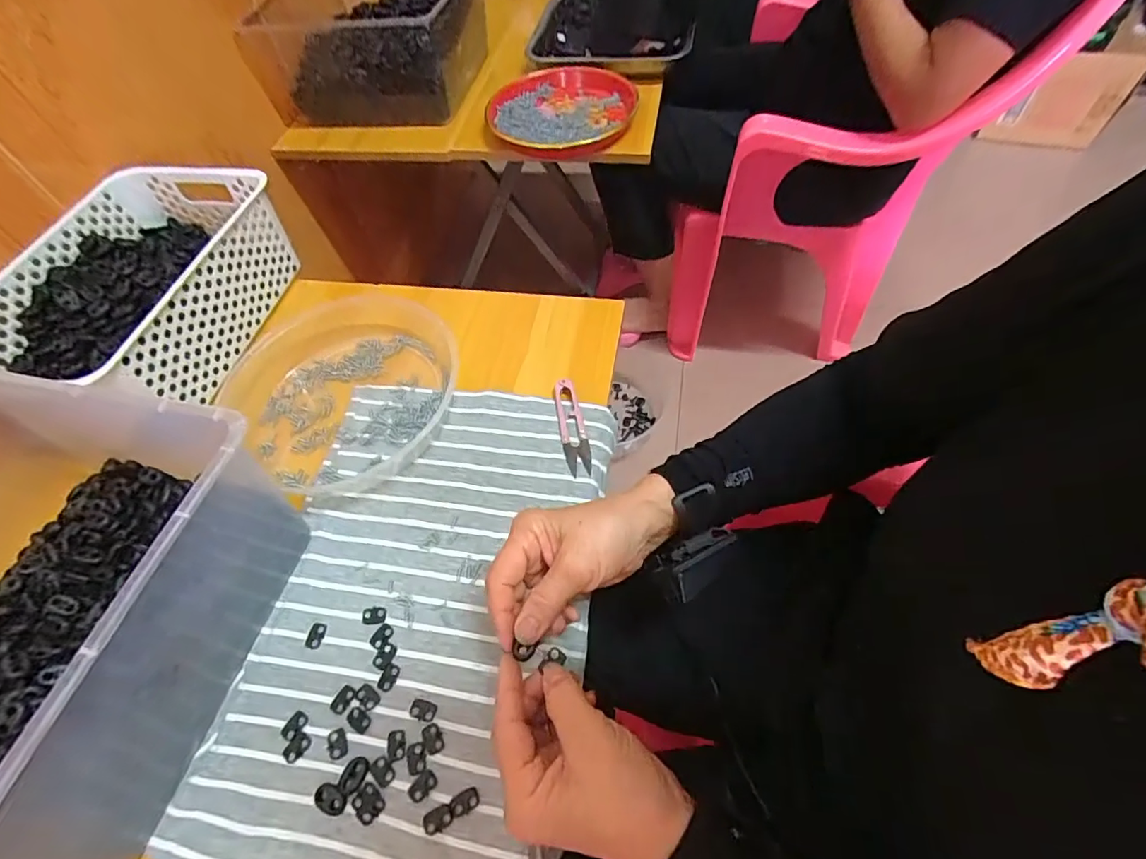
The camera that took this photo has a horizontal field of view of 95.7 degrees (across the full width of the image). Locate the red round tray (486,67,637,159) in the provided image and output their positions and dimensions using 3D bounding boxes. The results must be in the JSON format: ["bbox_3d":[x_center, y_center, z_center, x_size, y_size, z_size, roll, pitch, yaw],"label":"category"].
[{"bbox_3d":[-0.018,-0.469,0.771,0.199,0.030,0.218,-2,57,4],"label":"red round tray"}]

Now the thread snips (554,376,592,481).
[{"bbox_3d":[-0.002,-0.004,0.478,0.023,0.013,0.097,-12,56,-4],"label":"thread snips"}]

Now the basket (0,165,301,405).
[{"bbox_3d":[-0.453,-0.146,0.554,0.205,0.104,0.287,6,57,8],"label":"basket"}]

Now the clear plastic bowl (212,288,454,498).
[{"bbox_3d":[-0.233,-0.053,0.514,0.226,0.042,0.214,-2,56,3],"label":"clear plastic bowl"}]

